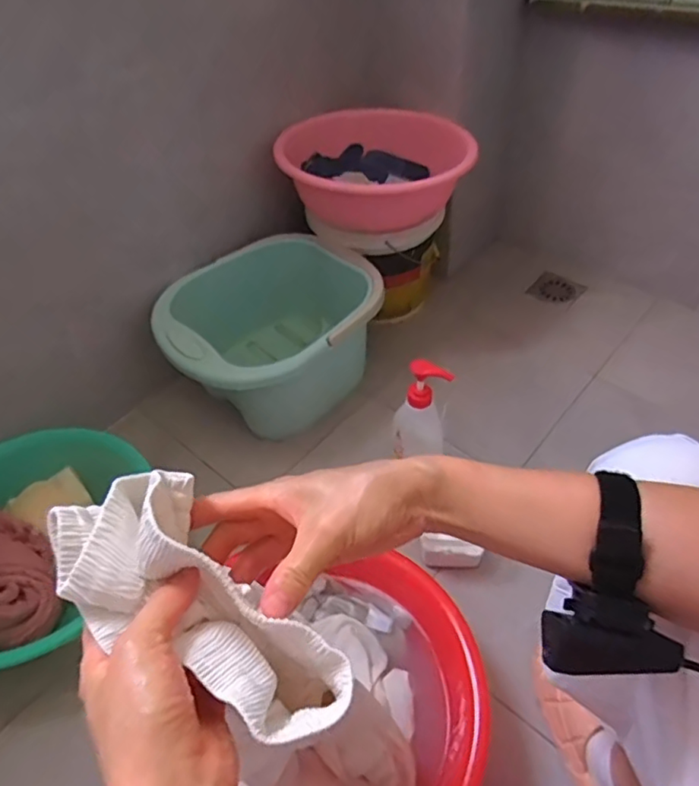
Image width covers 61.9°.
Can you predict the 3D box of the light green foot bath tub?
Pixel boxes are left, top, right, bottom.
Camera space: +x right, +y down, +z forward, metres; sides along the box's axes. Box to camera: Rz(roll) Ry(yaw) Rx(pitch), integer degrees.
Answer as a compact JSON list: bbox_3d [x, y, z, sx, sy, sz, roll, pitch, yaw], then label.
[{"bbox_3d":[-0.139,-0.100,1.084,0.384,0.217,0.319,-17,49,-11],"label":"light green foot bath tub"}]

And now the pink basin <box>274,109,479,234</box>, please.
[{"bbox_3d":[0.046,-0.420,1.099,0.332,0.132,0.332,-2,48,2],"label":"pink basin"}]

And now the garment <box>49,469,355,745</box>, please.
[{"bbox_3d":[-0.081,0.115,0.325,0.184,0.059,0.086,36,57,12],"label":"garment"}]

